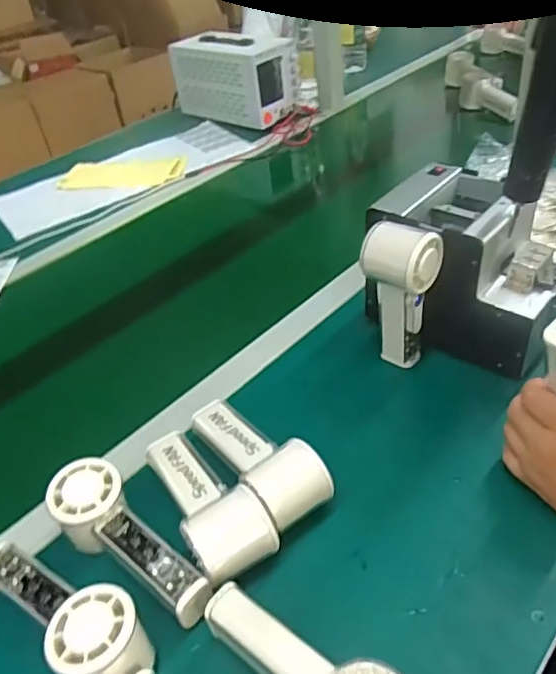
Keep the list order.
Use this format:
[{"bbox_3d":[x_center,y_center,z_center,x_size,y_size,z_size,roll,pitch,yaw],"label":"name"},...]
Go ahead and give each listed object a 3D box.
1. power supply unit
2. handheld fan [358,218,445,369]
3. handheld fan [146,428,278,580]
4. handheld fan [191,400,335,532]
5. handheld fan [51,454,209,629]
[{"bbox_3d":[-0.099,-0.555,1.257,0.266,0.156,0.127,25,49,35],"label":"power supply unit"},{"bbox_3d":[0.119,-0.034,0.572,0.059,0.157,0.055,-33,45,-29],"label":"handheld fan"},{"bbox_3d":[-0.060,0.130,0.480,0.067,0.048,0.156,-24,41,-19],"label":"handheld fan"},{"bbox_3d":[-0.024,0.103,0.508,0.061,0.052,0.157,-31,44,-27],"label":"handheld fan"},{"bbox_3d":[-0.118,0.160,0.447,0.056,0.056,0.154,-34,45,-30],"label":"handheld fan"}]

